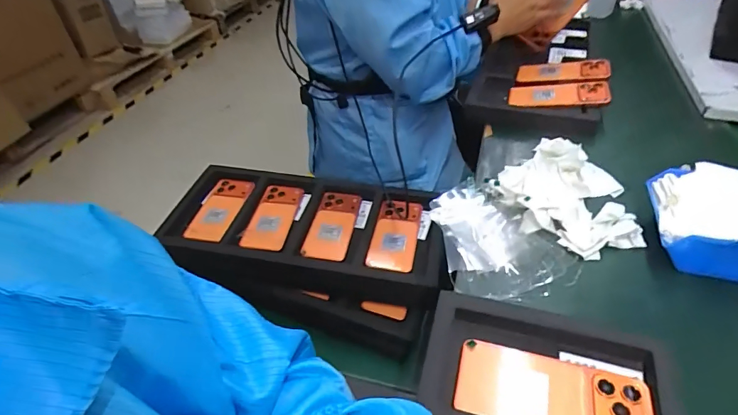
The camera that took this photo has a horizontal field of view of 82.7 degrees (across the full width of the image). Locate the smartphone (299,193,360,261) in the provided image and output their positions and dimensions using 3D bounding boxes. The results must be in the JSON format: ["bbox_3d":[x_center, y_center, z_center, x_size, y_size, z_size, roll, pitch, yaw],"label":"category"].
[{"bbox_3d":[-0.067,0.029,0.746,0.075,0.010,0.155,6,43,8],"label":"smartphone"}]

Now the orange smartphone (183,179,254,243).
[{"bbox_3d":[-0.284,0.002,0.801,0.077,0.016,0.153,15,58,7],"label":"orange smartphone"}]

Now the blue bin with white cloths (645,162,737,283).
[{"bbox_3d":[0.416,0.016,0.487,0.153,0.072,0.121,15,45,18],"label":"blue bin with white cloths"}]

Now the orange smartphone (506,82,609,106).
[{"bbox_3d":[0.338,-0.205,0.754,0.165,0.013,0.069,2,48,17],"label":"orange smartphone"}]

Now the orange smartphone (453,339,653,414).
[{"bbox_3d":[0.163,0.169,0.377,0.162,0.006,0.076,11,44,14],"label":"orange smartphone"}]

